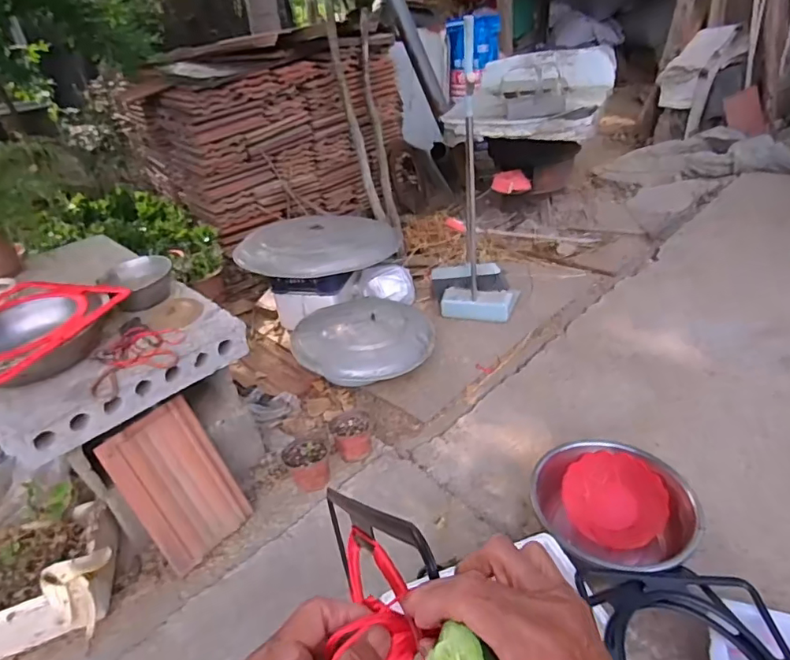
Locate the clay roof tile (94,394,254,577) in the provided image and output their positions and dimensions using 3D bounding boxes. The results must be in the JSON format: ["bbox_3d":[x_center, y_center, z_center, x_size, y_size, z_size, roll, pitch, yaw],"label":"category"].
[{"bbox_3d":[-0.475,0.340,1.138,0.026,0.336,0.202,-10,21,48],"label":"clay roof tile"}]

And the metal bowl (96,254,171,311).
[{"bbox_3d":[-0.636,-0.115,1.272,0.156,0.072,0.153,-13,36,-10],"label":"metal bowl"}]

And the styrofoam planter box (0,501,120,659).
[{"bbox_3d":[-0.762,0.524,1.074,0.323,0.121,0.253,-14,36,-11],"label":"styrofoam planter box"}]

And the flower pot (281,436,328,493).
[{"bbox_3d":[-0.218,0.348,1.298,0.109,0.088,0.122,-15,36,-12],"label":"flower pot"}]

